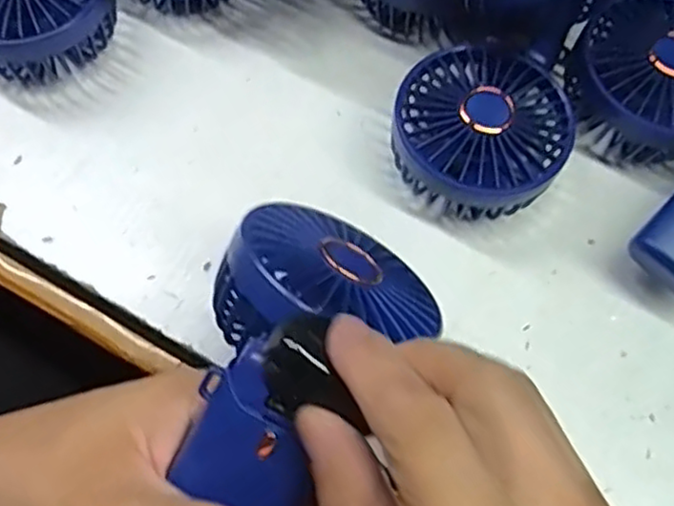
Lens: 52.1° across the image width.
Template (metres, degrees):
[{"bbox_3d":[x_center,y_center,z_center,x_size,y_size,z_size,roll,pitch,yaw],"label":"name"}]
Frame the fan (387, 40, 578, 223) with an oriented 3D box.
[{"bbox_3d":[0.071,-0.059,0.350,0.082,0.049,0.083,0,69,-1],"label":"fan"}]

